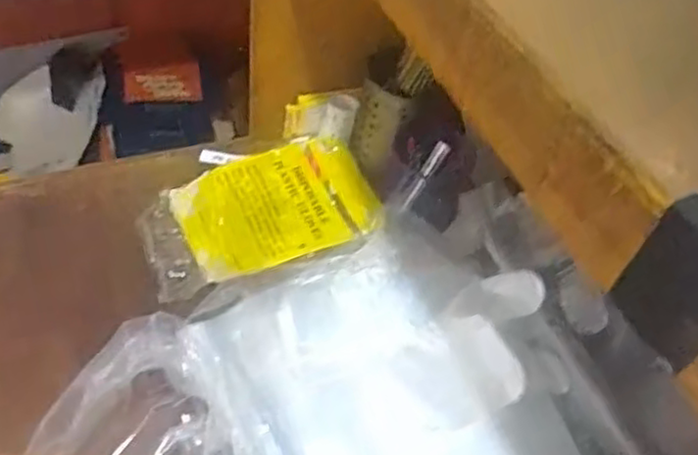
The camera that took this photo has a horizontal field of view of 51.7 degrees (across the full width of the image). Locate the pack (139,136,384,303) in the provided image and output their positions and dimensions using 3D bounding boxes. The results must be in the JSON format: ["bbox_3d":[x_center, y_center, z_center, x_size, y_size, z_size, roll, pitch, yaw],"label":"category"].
[{"bbox_3d":[-0.096,-0.020,0.769,0.246,0.022,0.149,-21,53,-24],"label":"pack"}]

